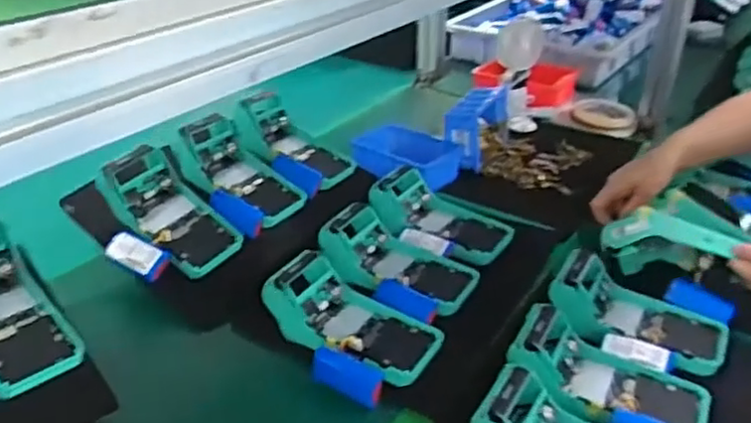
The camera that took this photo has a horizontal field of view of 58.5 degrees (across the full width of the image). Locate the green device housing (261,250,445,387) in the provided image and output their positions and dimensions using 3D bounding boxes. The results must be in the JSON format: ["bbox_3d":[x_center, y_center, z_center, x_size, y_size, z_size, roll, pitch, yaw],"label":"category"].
[{"bbox_3d":[-0.022,0.103,0.659,0.165,0.075,0.106,19,33,36],"label":"green device housing"}]

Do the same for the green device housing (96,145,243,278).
[{"bbox_3d":[-0.238,0.006,0.779,0.173,0.055,0.081,44,41,11],"label":"green device housing"}]

